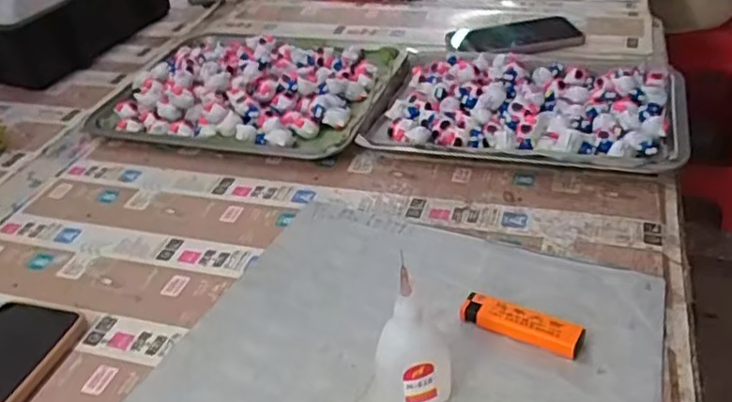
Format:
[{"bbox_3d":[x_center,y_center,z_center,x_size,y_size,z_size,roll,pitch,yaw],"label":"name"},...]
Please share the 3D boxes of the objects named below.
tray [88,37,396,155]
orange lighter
[{"bbox_3d":[-0.126,-0.137,0.759,0.311,0.056,0.260,8,37,20],"label":"tray"},{"bbox_3d":[0.104,0.082,0.441,0.081,0.016,0.020,16,40,29],"label":"orange lighter"}]

